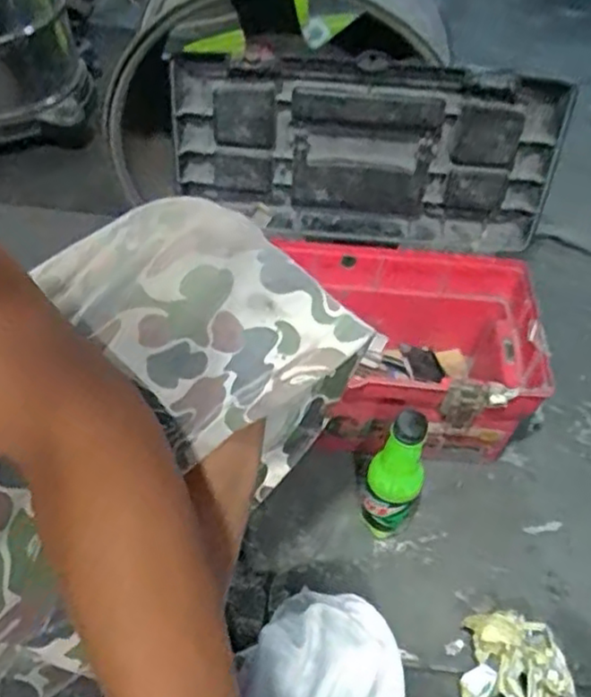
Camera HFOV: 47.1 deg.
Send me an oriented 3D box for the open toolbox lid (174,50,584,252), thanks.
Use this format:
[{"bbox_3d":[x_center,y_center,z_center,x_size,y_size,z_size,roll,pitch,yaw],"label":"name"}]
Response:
[{"bbox_3d":[0.075,-0.222,0.789,0.436,0.200,0.075,9,52,2],"label":"open toolbox lid"}]

